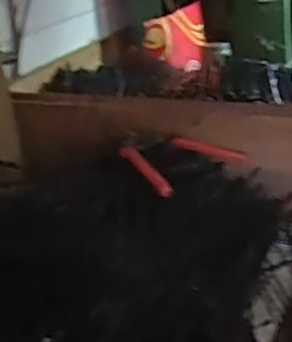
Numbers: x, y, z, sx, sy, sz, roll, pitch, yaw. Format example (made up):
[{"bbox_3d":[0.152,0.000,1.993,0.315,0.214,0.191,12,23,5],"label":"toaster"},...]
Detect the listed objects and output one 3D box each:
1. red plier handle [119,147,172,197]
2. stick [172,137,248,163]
[{"bbox_3d":[-0.001,-0.001,0.560,0.012,0.012,0.093,-16,26,-22],"label":"red plier handle"},{"bbox_3d":[0.064,-0.021,0.609,0.075,0.011,0.004,15,29,11],"label":"stick"}]

